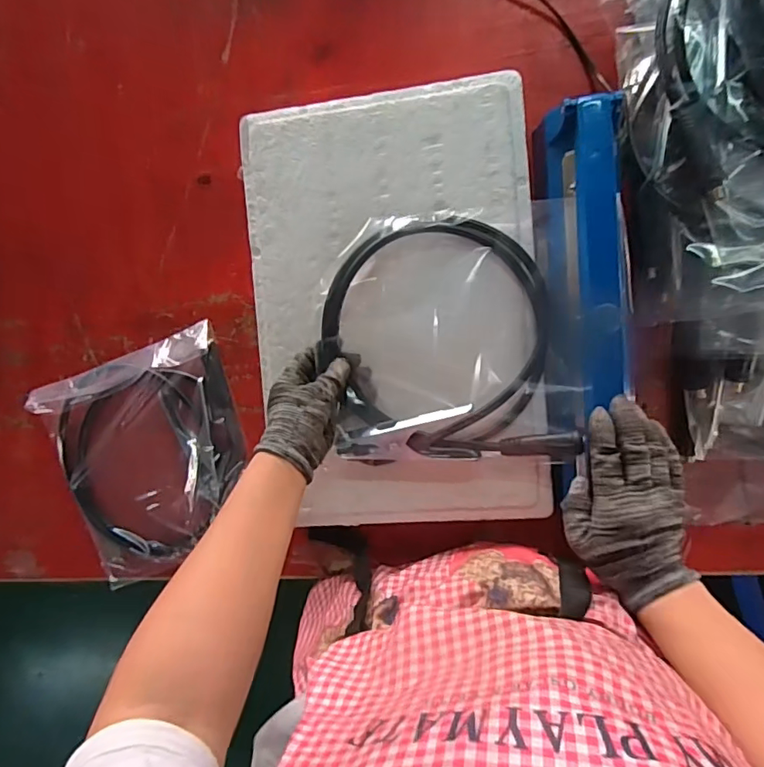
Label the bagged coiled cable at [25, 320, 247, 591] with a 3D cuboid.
[{"bbox_3d":[-0.272,0.094,0.627,0.247,0.044,0.257,-20,93,9],"label":"bagged coiled cable"}]

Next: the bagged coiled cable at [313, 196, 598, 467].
[{"bbox_3d":[0.065,-0.043,0.494,0.239,0.048,0.233,-5,95,8],"label":"bagged coiled cable"}]

